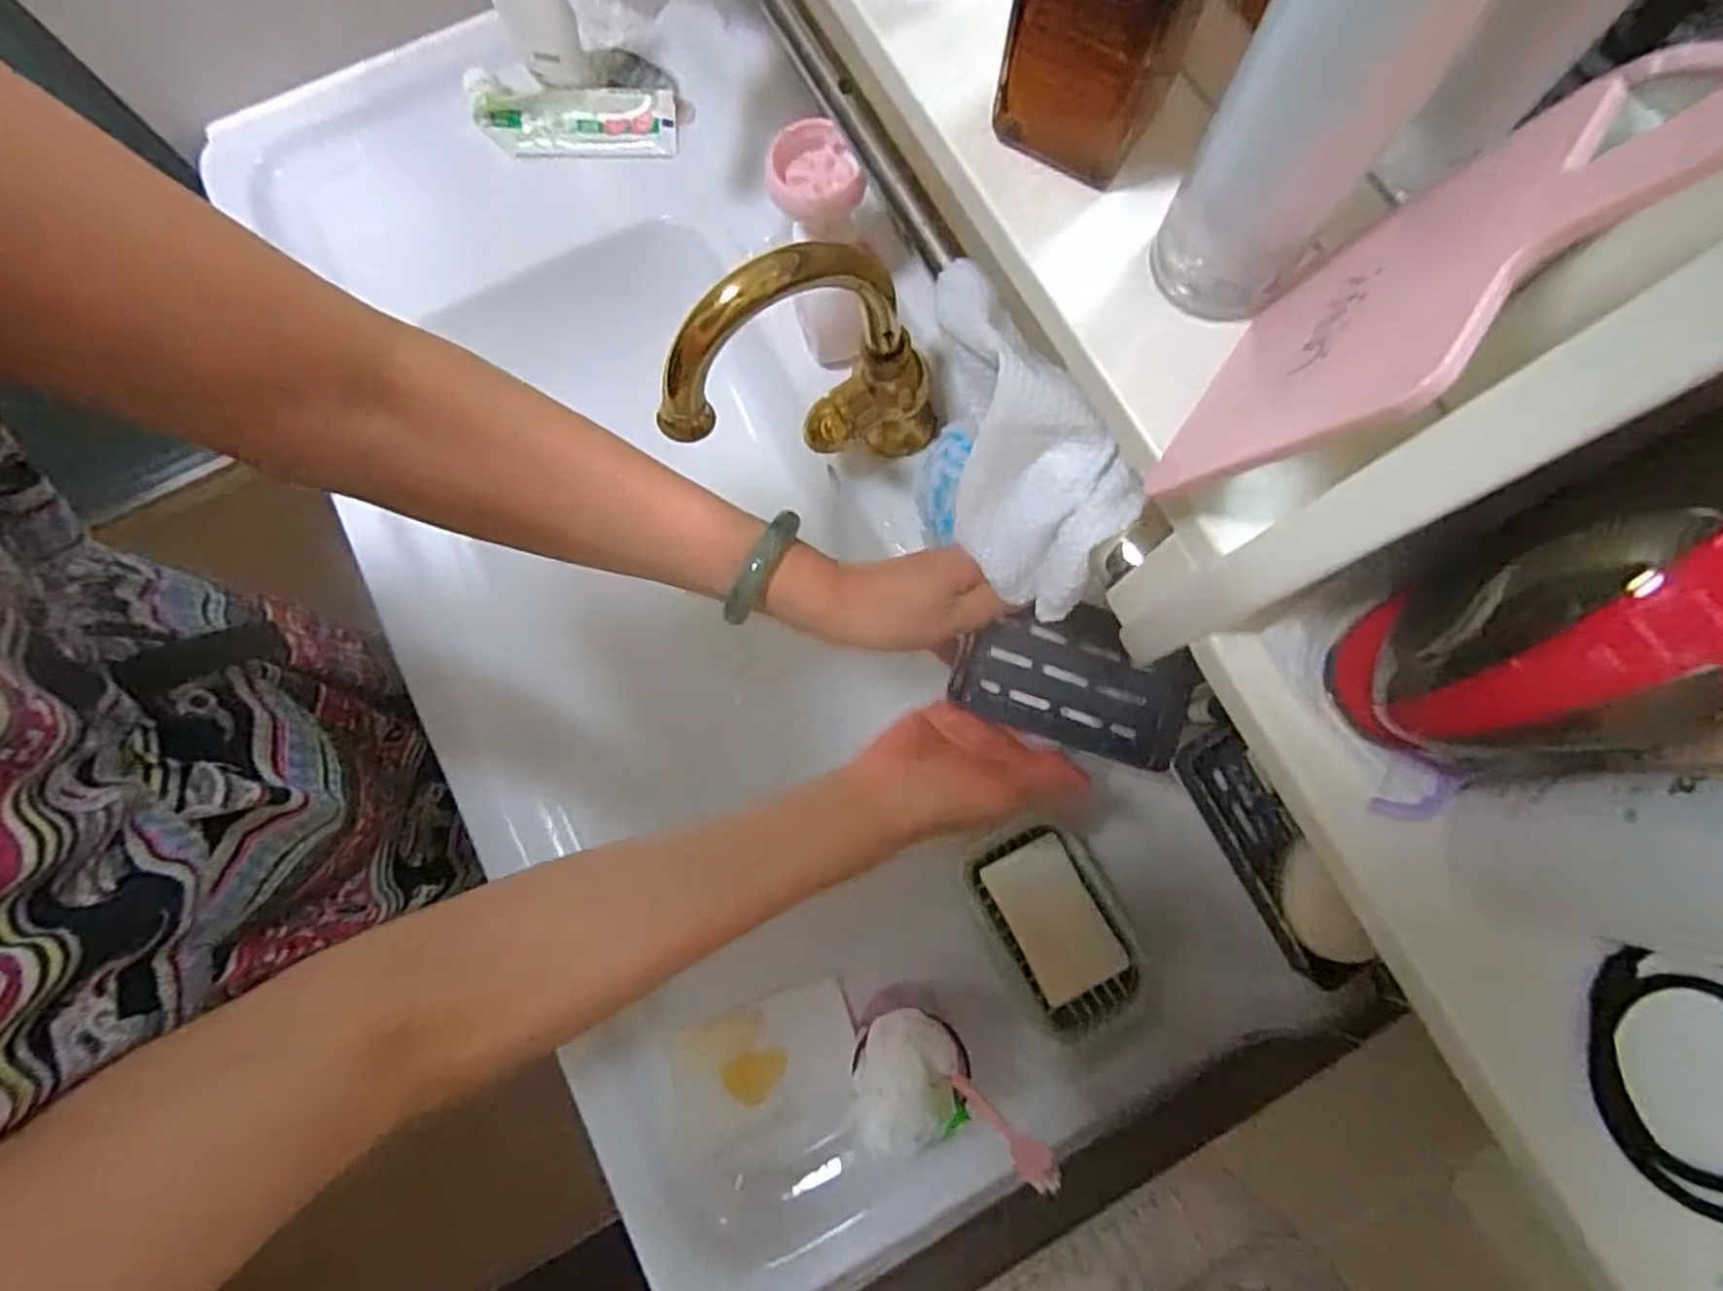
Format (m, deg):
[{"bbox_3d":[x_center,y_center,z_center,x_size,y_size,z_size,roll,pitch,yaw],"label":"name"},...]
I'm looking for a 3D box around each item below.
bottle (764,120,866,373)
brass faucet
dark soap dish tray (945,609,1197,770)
[{"bbox_3d":[-0.027,-0.285,0.558,0.068,0.158,0.074,7,80,2],"label":"bottle"},{"bbox_3d":[-0.031,-0.168,0.507,0.189,0.225,0.048,-20,80,-3],"label":"brass faucet"},{"bbox_3d":[0.122,0.018,0.434,0.129,0.017,0.078,16,80,4],"label":"dark soap dish tray"}]

